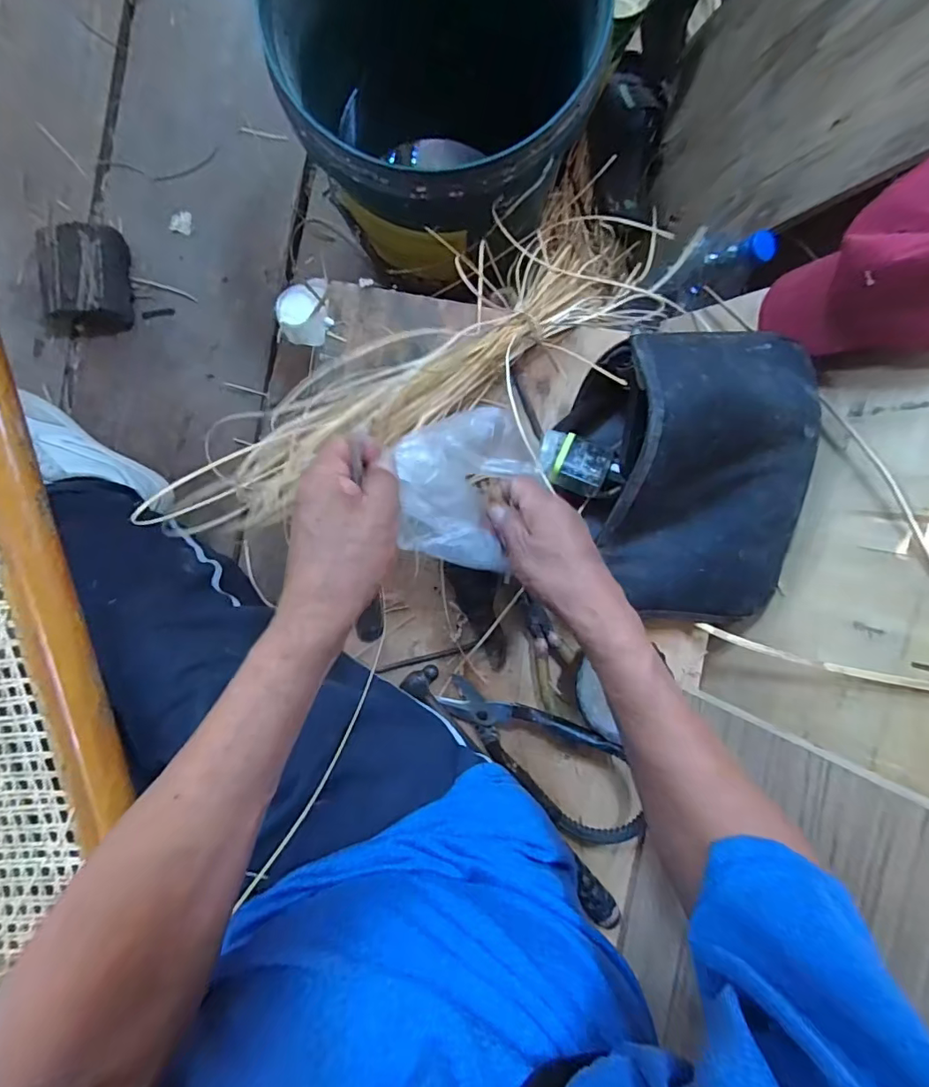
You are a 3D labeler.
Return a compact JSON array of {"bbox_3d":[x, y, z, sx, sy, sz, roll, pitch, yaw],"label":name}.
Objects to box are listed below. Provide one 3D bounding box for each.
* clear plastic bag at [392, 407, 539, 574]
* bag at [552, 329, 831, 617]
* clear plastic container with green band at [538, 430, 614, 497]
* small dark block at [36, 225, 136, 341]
[{"bbox_3d":[0.005,-0.038,0.370,0.097,0.052,0.119,-4,96,-3],"label":"clear plastic bag"},{"bbox_3d":[0.196,-0.044,0.408,0.200,0.091,0.244,-9,96,-2],"label":"bag"},{"bbox_3d":[0.092,-0.069,0.422,0.061,0.034,0.046,17,94,-4],"label":"clear plastic container with green band"},{"bbox_3d":[-0.508,-0.352,0.676,0.099,0.056,0.129,0,96,-3],"label":"small dark block"}]

